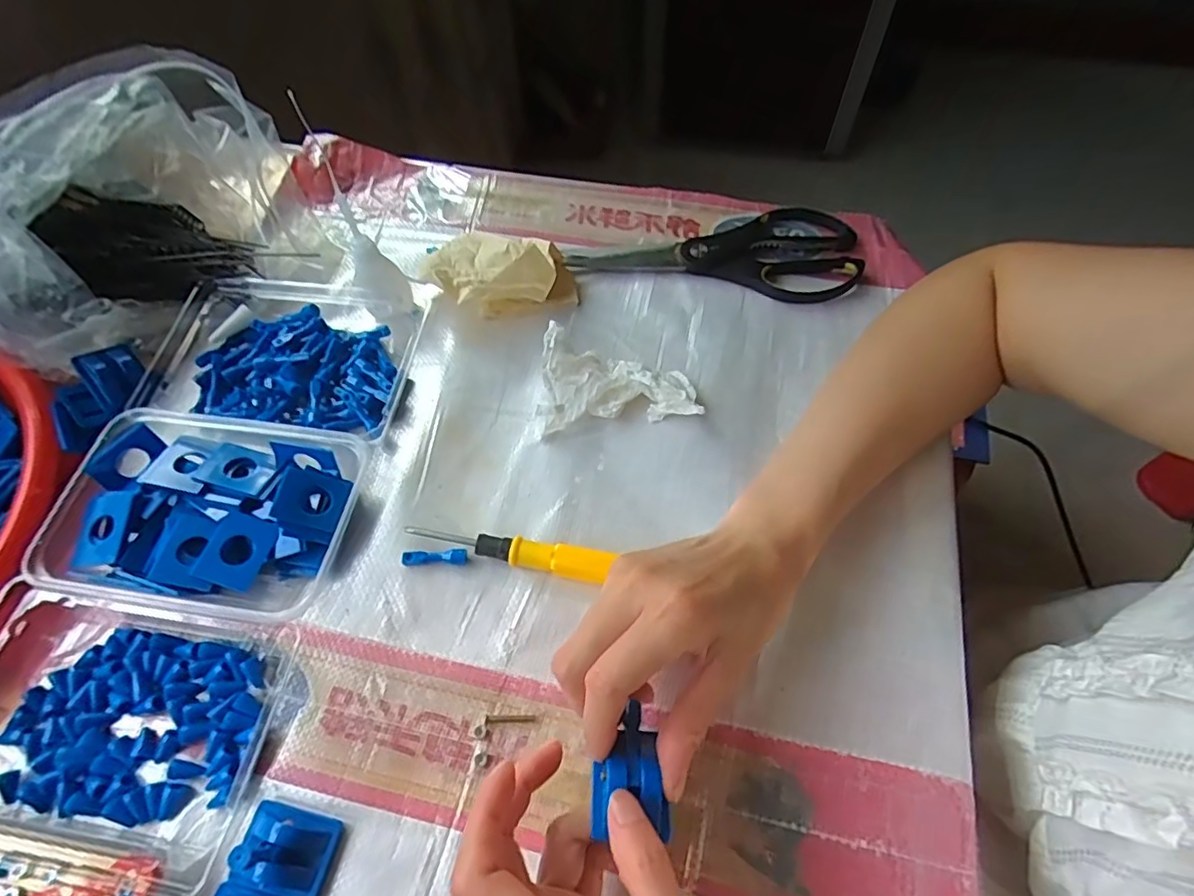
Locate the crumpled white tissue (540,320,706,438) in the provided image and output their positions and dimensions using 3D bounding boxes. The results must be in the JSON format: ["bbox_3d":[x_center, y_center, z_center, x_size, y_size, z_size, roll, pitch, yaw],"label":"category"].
[{"bbox_3d":[0.016,-0.040,0.389,0.098,0.046,0.050,4,61,4],"label":"crumpled white tissue"}]

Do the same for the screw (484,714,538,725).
[{"bbox_3d":[-0.046,0.141,0.313,0.027,0.004,0.004,-2,61,1],"label":"screw"}]

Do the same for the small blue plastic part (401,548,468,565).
[{"bbox_3d":[-0.096,0.065,0.355,0.038,0.007,0.008,-2,61,1],"label":"small blue plastic part"}]

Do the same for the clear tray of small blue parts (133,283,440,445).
[{"bbox_3d":[-0.218,-0.070,0.418,0.174,0.030,0.122,5,61,5],"label":"clear tray of small blue parts"}]

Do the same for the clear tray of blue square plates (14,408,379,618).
[{"bbox_3d":[-0.227,0.038,0.355,0.155,0.034,0.112,10,62,8],"label":"clear tray of blue square plates"}]

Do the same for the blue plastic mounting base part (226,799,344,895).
[{"bbox_3d":[-0.148,0.187,0.281,0.043,0.023,0.033,15,62,10],"label":"blue plastic mounting base part"}]

